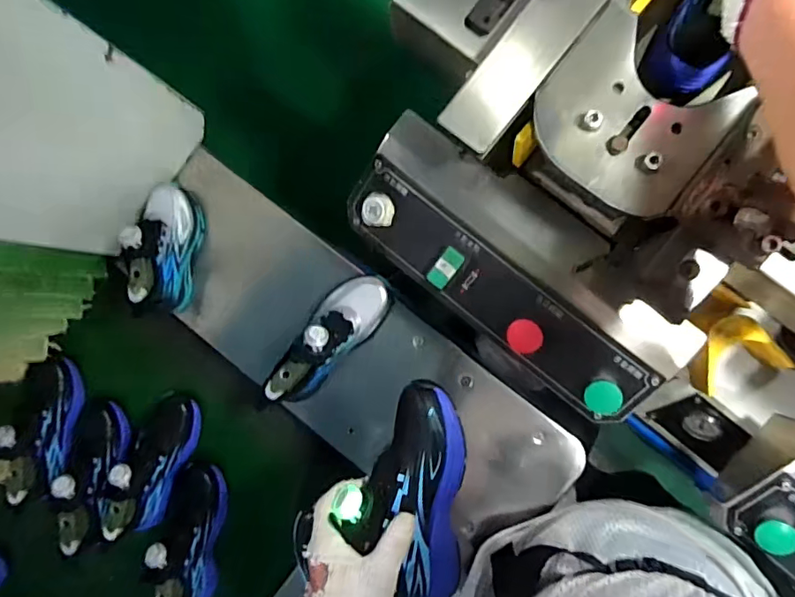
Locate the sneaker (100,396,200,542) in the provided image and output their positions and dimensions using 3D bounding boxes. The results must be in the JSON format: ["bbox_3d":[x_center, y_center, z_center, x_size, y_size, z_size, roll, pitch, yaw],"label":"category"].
[{"bbox_3d":[-0.391,0.261,0.802,0.086,0.114,0.234,23,92,7],"label":"sneaker"}]

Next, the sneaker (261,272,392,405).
[{"bbox_3d":[-0.100,0.058,0.736,0.083,0.130,0.224,39,79,6],"label":"sneaker"}]

